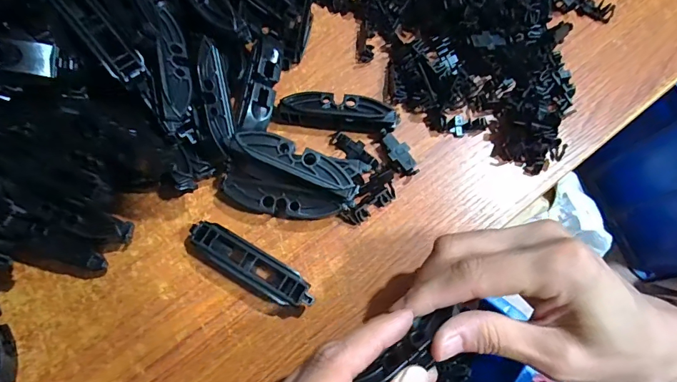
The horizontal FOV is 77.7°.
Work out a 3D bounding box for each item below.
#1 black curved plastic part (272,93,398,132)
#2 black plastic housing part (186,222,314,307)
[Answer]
[{"bbox_3d":[-0.002,-0.051,0.276,0.077,0.016,0.019,7,73,1],"label":"black curved plastic part"},{"bbox_3d":[-0.050,0.044,0.246,0.078,0.019,0.019,29,74,8],"label":"black plastic housing part"}]

